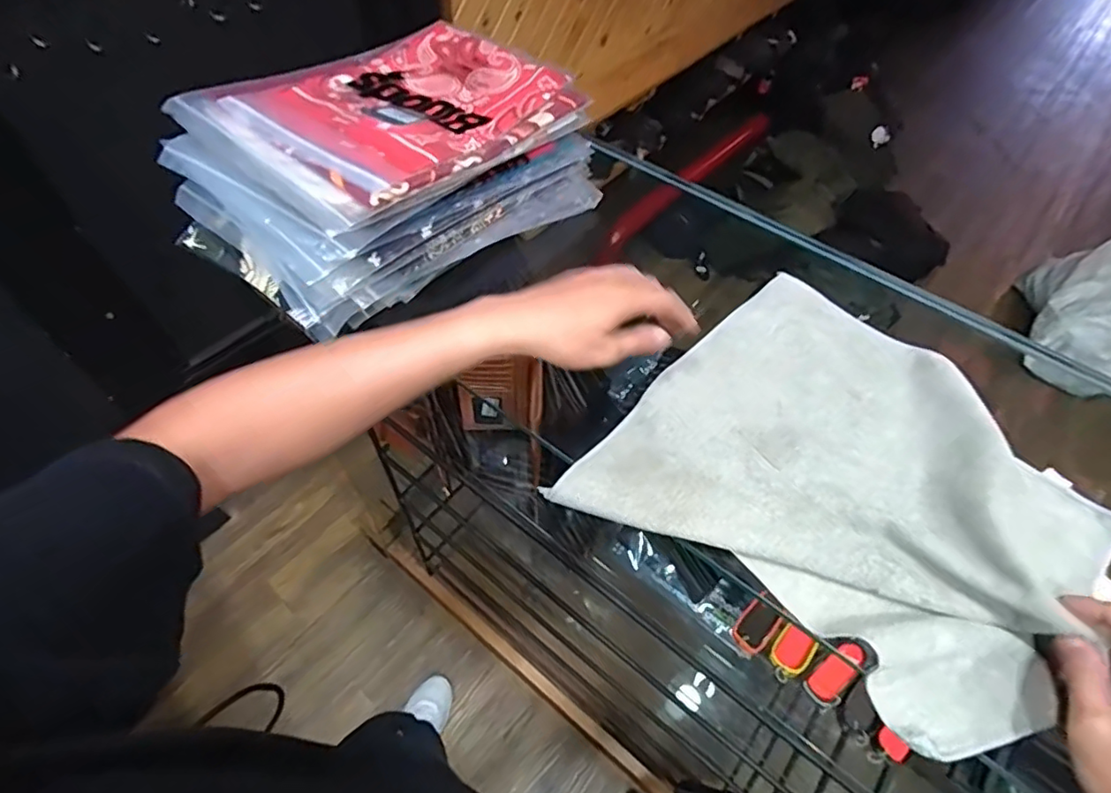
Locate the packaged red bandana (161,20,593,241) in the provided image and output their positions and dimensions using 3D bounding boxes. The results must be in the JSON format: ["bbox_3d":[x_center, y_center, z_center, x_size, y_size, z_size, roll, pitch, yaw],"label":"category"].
[{"bbox_3d":[-0.161,-0.291,0.590,0.231,0.031,0.336,38,57,17],"label":"packaged red bandana"}]

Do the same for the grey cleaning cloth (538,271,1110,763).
[{"bbox_3d":[0.234,0.061,0.455,0.336,0.051,0.321,40,62,22],"label":"grey cleaning cloth"}]

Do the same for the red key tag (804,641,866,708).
[{"bbox_3d":[0.313,0.308,0.651,0.076,0.007,0.035,-48,48,5],"label":"red key tag"}]

